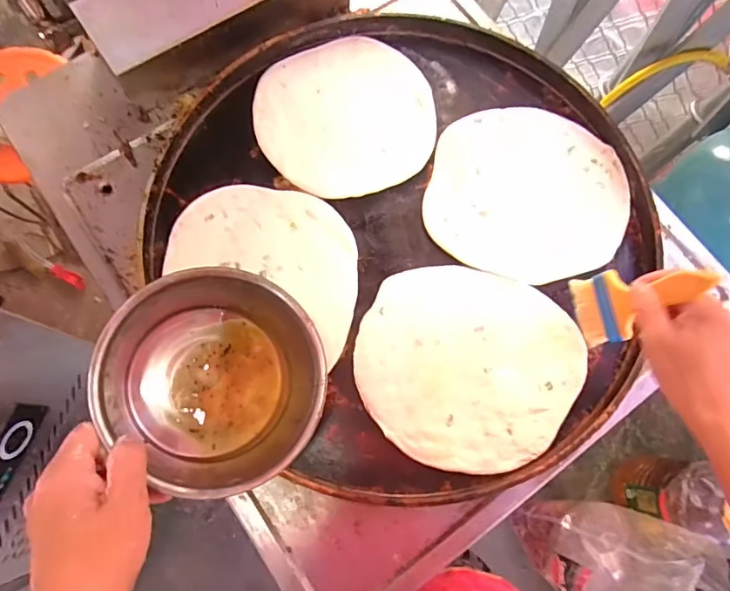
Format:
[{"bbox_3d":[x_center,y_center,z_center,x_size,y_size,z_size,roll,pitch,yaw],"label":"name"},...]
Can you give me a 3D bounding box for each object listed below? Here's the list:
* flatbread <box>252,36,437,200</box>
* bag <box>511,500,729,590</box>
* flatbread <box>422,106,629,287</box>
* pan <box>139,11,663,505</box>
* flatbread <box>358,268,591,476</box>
[{"bbox_3d":[-0.024,-0.222,0.598,0.211,0.006,0.205,0,75,-1],"label":"flatbread"},{"bbox_3d":[0.480,0.522,0.960,0.240,0.357,0.188,10,75,1],"label":"bag"},{"bbox_3d":[0.194,-0.123,0.580,0.229,0.008,0.211,0,75,-1],"label":"flatbread"},{"bbox_3d":[0.062,-0.088,0.560,0.515,0.035,0.558,0,75,-1],"label":"pan"},{"bbox_3d":[0.111,0.072,0.523,0.233,0.012,0.210,14,75,2],"label":"flatbread"}]

